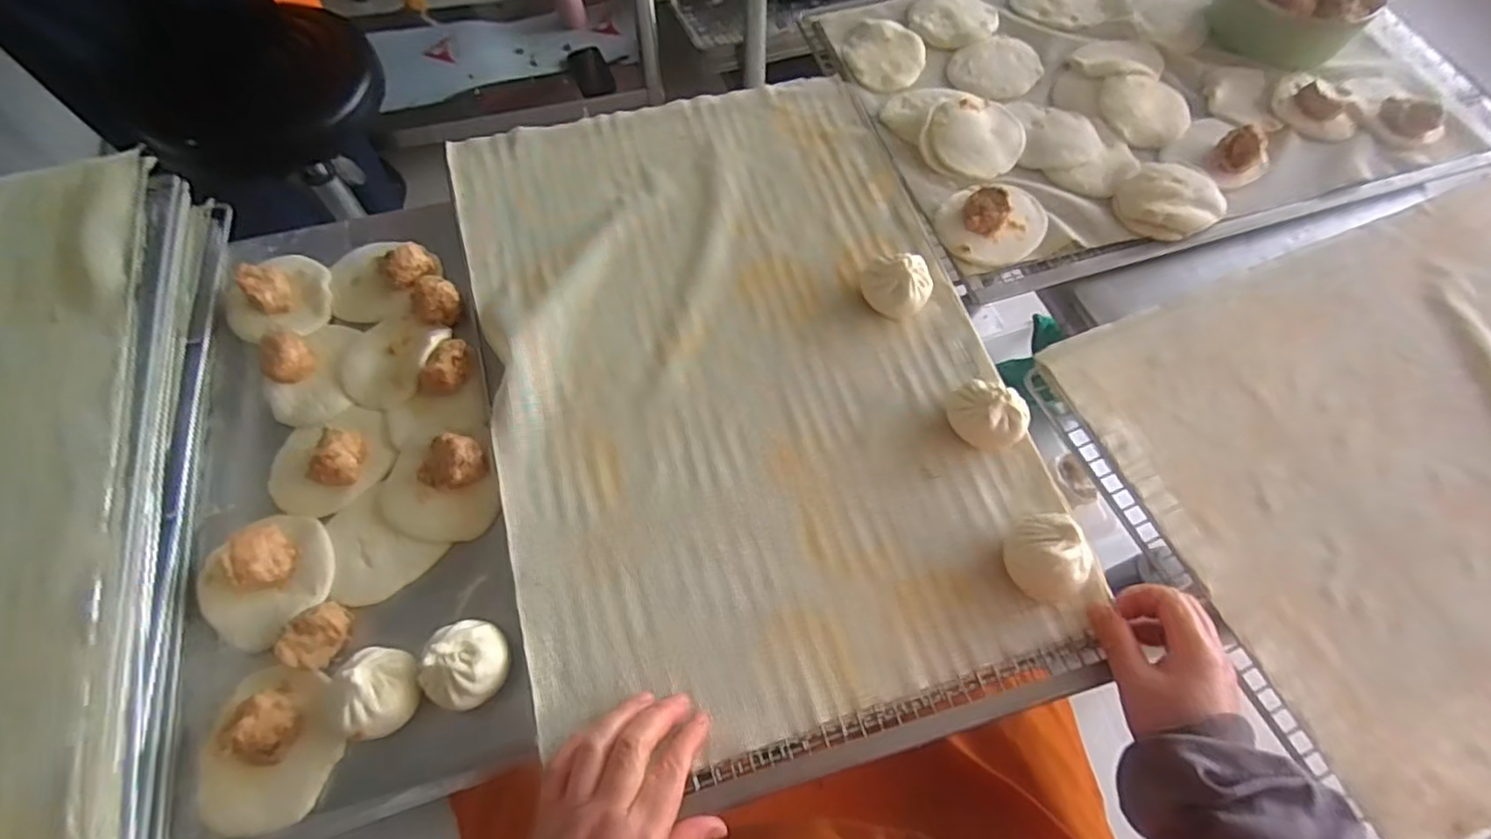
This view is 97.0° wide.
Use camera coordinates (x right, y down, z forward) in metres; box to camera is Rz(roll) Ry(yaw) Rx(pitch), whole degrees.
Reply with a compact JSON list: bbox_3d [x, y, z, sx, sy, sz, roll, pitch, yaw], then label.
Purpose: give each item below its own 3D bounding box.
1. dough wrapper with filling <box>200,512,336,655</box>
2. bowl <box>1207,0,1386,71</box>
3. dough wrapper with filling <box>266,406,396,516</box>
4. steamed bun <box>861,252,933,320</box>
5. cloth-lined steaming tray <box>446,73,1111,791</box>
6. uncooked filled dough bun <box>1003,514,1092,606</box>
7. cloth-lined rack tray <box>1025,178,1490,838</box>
[{"bbox_3d":[-0.337,0.106,0.455,0.085,0.044,0.082,1,65,-2],"label":"dough wrapper with filling"},{"bbox_3d":[0.585,-0.451,0.697,0.143,0.084,0.117,38,69,15],"label":"bowl"},{"bbox_3d":[-0.317,0.027,0.497,0.088,0.037,0.080,1,65,-2],"label":"dough wrapper with filling"},{"bbox_3d":[0.125,-0.111,0.545,0.058,0.039,0.052,14,65,5],"label":"steamed bun"},{"bbox_3d":[-0.003,-0.058,0.524,0.388,0.037,0.570,-14,66,-8],"label":"cloth-lined steaming tray"},{"bbox_3d":[0.205,0.095,0.452,0.048,0.043,0.055,-27,69,-14],"label":"uncooked filled dough bun"},{"bbox_3d":[0.577,0.011,0.514,0.596,0.029,0.395,-21,67,-12],"label":"cloth-lined rack tray"}]

